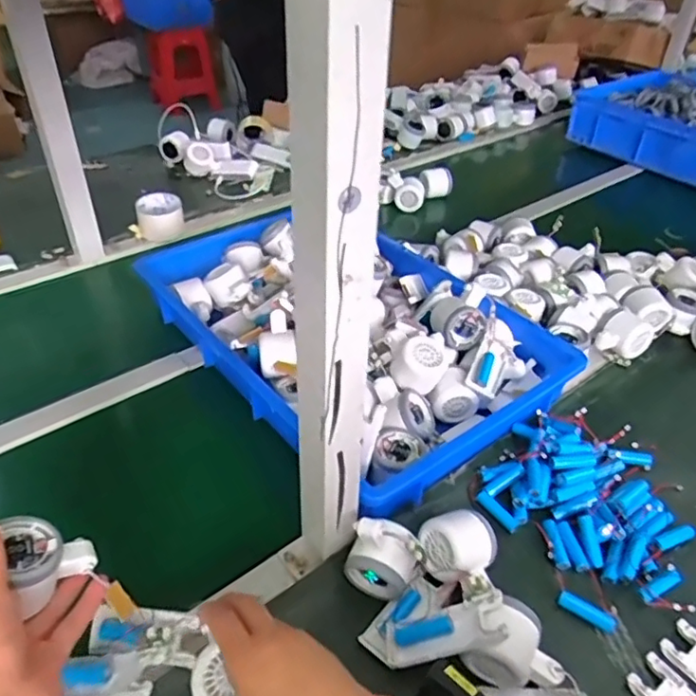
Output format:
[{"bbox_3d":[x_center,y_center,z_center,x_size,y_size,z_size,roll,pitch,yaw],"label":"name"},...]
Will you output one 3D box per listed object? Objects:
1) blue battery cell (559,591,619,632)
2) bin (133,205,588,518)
[{"bbox_3d":[0.222,0.244,0.541,0.052,0.012,0.014,22,43,22],"label":"blue battery cell"},{"bbox_3d":[-0.012,-0.052,0.814,0.365,0.090,0.557,-26,47,-30],"label":"bin"}]

